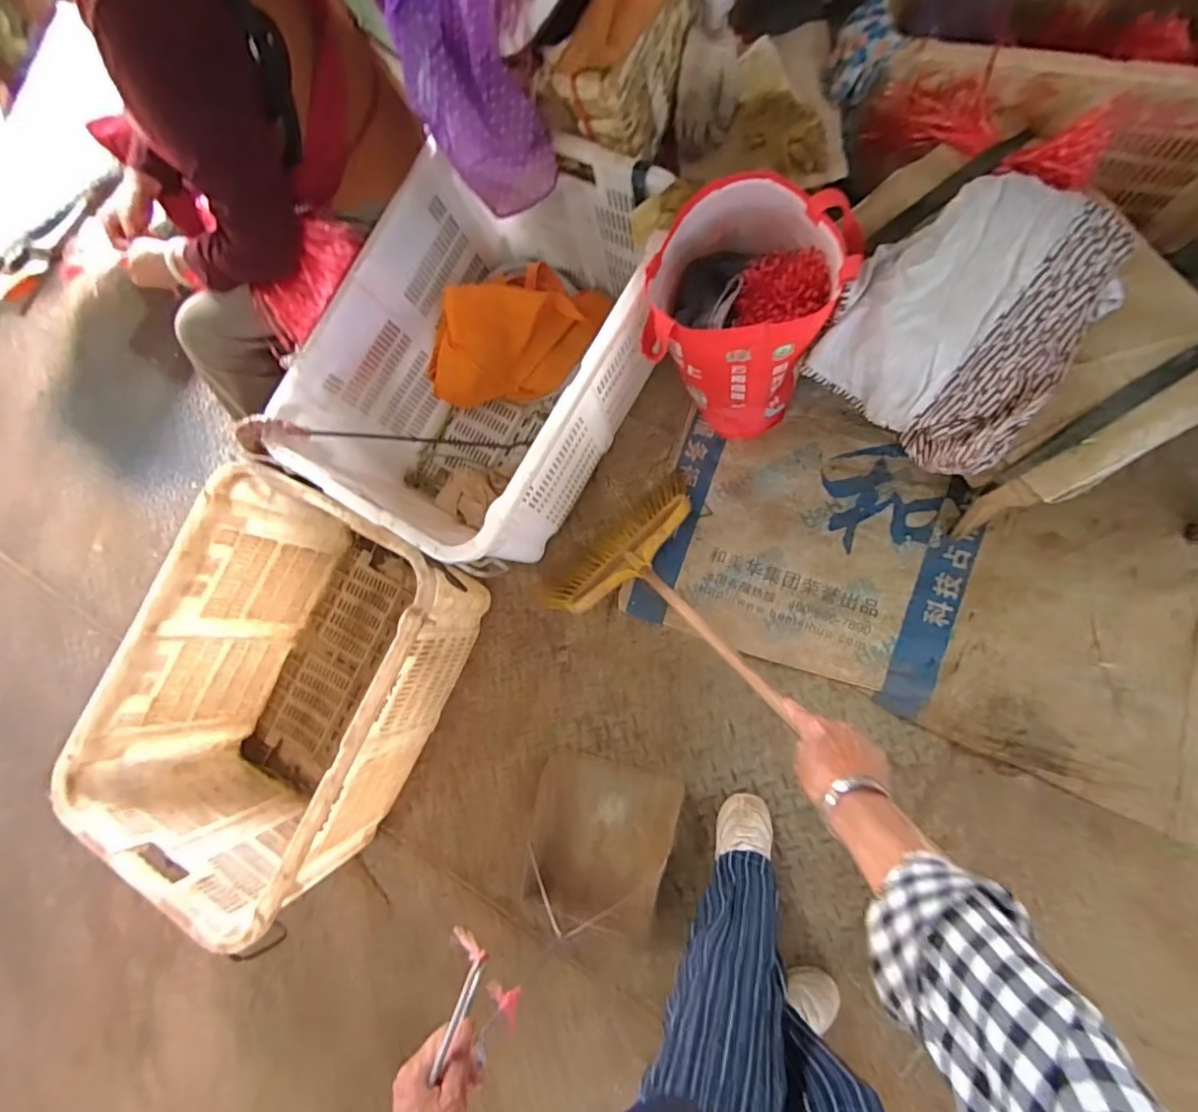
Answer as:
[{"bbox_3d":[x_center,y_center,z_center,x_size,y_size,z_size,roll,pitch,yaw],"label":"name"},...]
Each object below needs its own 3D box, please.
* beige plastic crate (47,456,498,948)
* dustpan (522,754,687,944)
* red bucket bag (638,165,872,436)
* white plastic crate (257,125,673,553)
[{"bbox_3d":[-0.544,0.221,1.020,0.463,0.389,0.635,26,87,6],"label":"beige plastic crate"},{"bbox_3d":[-0.003,0.522,0.991,0.270,0.125,0.276,10,85,5],"label":"dustpan"},{"bbox_3d":[0.227,-0.388,0.919,0.274,0.352,0.250,17,86,5],"label":"red bucket bag"},{"bbox_3d":[-0.191,-0.336,1.021,0.466,0.392,0.657,34,88,6],"label":"white plastic crate"}]

